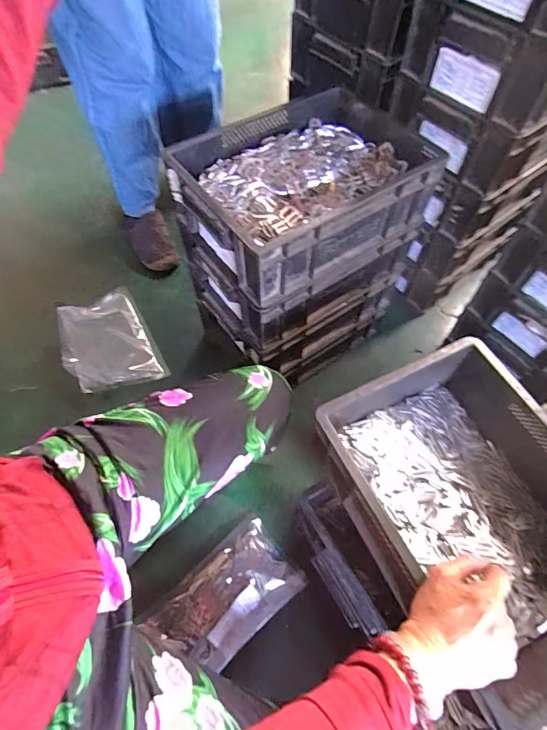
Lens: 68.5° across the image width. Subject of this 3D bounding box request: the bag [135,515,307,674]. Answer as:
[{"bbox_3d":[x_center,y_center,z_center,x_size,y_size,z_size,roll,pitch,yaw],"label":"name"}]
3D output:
[{"bbox_3d":[-0.076,0.378,0.652,0.227,0.029,0.139,-37,66,-20],"label":"bag"}]

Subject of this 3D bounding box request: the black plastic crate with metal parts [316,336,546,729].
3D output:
[{"bbox_3d":[0.239,0.158,0.479,0.259,0.115,0.334,-24,63,-14],"label":"black plastic crate with metal parts"}]

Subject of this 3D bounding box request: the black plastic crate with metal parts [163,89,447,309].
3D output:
[{"bbox_3d":[0.049,-0.269,0.614,0.359,0.120,0.242,-33,65,-18],"label":"black plastic crate with metal parts"}]

